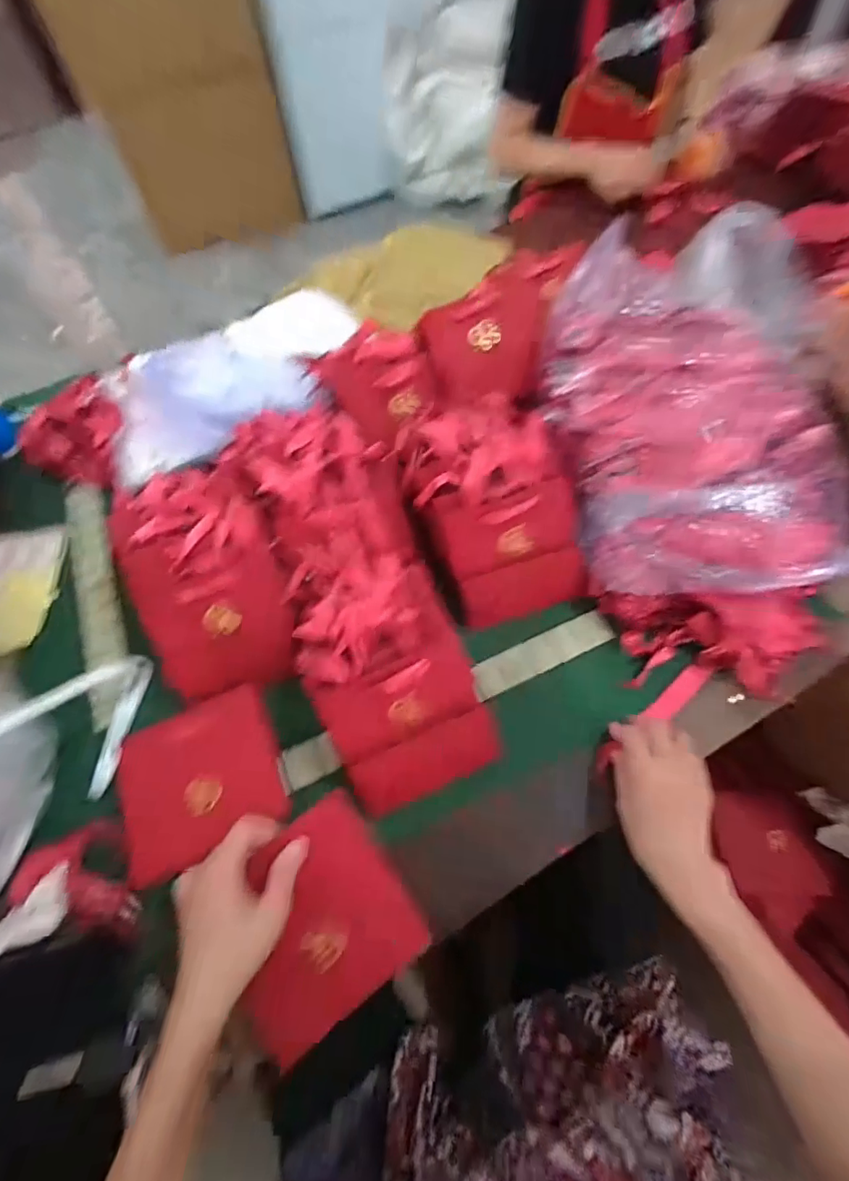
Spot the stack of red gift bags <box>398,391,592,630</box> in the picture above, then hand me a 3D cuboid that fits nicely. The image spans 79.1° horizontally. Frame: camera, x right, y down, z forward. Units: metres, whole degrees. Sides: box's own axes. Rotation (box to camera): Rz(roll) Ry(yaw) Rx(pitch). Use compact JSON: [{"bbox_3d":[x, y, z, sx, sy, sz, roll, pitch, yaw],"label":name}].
[{"bbox_3d":[0.072,-0.108,0.595,0.166,0.114,0.259,-14,60,-5],"label":"stack of red gift bags"}]

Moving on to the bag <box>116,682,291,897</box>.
[{"bbox_3d":[-0.218,0.183,0.504,0.147,0.013,0.137,-18,70,-24],"label":"bag"}]

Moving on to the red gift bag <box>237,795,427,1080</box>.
[{"bbox_3d":[-0.086,0.262,0.413,0.139,0.012,0.141,-29,76,-23],"label":"red gift bag"}]

